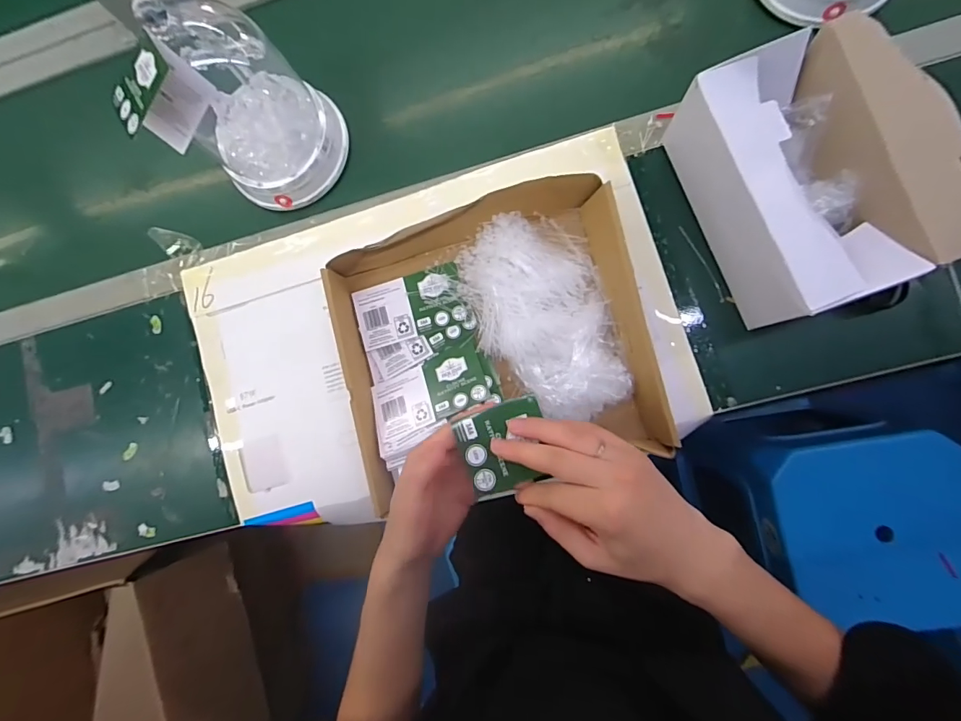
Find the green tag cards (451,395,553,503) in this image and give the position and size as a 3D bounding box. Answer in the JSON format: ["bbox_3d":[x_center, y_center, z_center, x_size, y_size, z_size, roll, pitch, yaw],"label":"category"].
[{"bbox_3d":[0.021,0.068,0.339,0.064,0.012,0.067,-18,84,5],"label":"green tag cards"}]

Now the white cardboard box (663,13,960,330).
[{"bbox_3d":[0.312,-0.170,0.415,0.170,0.103,0.224,-22,84,5],"label":"white cardboard box"}]

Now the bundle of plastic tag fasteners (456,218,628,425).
[{"bbox_3d":[0.067,-0.048,0.468,0.137,0.038,0.226,-25,84,4],"label":"bundle of plastic tag fasteners"}]

